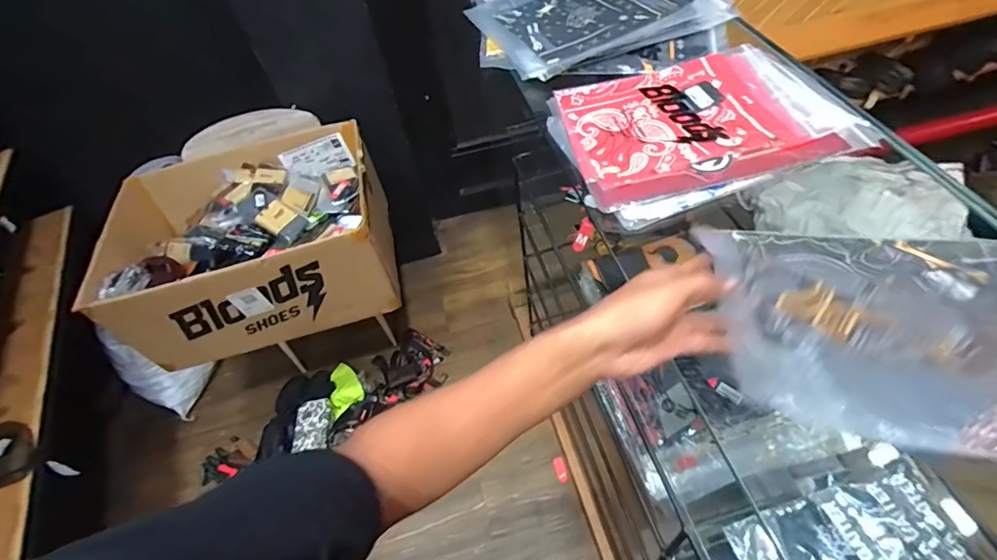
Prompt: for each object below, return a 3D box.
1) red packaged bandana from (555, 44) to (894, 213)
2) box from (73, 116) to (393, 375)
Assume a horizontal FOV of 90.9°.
[{"bbox_3d":[0.256,-0.216,0.649,0.336,0.022,0.252,-15,52,-5],"label":"red packaged bandana"},{"bbox_3d":[-0.698,-0.130,1.427,0.728,0.320,0.536,-13,52,-4],"label":"box"}]

